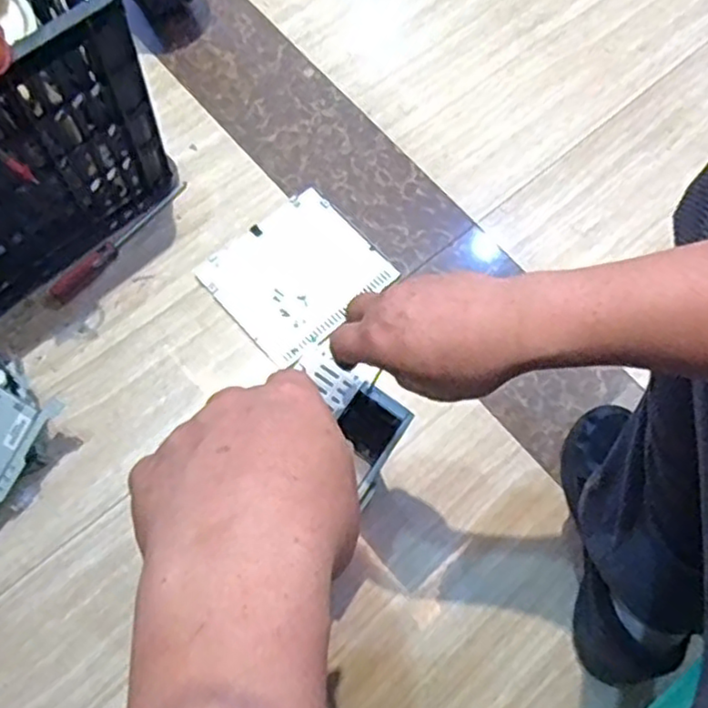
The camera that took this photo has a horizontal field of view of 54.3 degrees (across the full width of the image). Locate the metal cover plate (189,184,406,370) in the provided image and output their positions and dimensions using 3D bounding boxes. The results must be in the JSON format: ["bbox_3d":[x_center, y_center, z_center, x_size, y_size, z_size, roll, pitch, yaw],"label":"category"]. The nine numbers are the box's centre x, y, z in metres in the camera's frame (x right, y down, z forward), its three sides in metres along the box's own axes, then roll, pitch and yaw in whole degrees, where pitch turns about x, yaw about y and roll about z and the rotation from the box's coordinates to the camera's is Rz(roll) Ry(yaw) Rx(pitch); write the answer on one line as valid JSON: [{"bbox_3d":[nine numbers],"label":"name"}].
[{"bbox_3d":[-0.065,-0.094,0.792,0.177,0.008,0.157,-41,78,-15],"label":"metal cover plate"}]

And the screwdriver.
[{"bbox_3d":[-0.262,-0.130,0.785,0.020,0.020,0.198,40,74,10],"label":"screwdriver"}]

